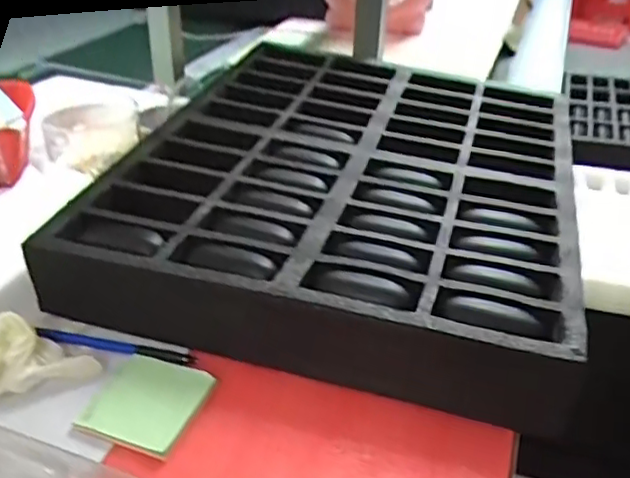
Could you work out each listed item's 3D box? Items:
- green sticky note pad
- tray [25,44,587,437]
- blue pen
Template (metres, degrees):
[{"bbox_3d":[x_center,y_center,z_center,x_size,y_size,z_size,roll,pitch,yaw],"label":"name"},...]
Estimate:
[{"bbox_3d":[-0.124,0.119,0.463,0.081,0.007,0.079,14,35,18],"label":"green sticky note pad"},{"bbox_3d":[0.055,-0.083,0.703,0.425,0.076,0.551,10,34,12],"label":"tray"},{"bbox_3d":[-0.162,0.088,0.511,0.131,0.013,0.012,6,33,7],"label":"blue pen"}]

